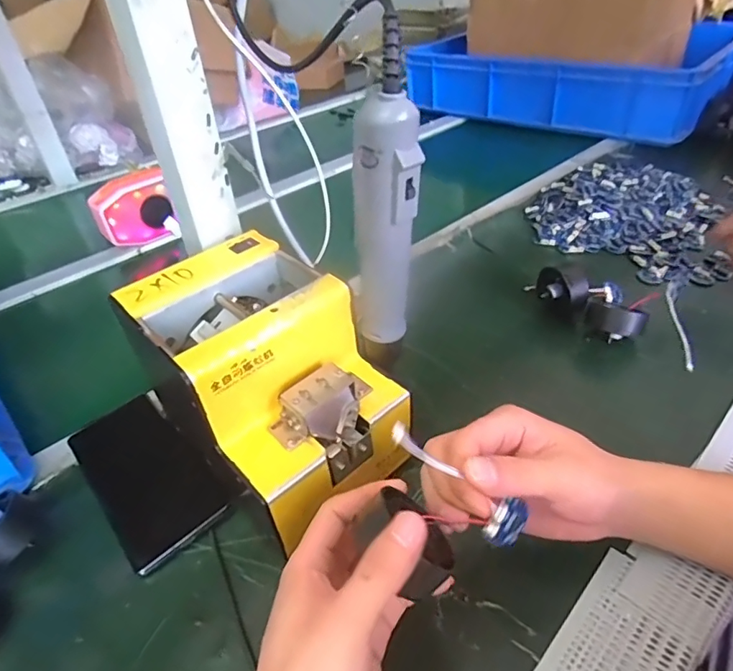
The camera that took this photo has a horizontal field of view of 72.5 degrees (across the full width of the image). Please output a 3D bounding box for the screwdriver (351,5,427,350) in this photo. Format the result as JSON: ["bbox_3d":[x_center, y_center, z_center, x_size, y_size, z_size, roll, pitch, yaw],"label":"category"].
[{"bbox_3d":[0.011,-0.073,0.299,0.036,0.183,0.030,-5,39,-1],"label":"screwdriver"}]

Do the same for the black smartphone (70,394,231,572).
[{"bbox_3d":[-0.181,0.110,0.407,0.077,0.009,0.158,-38,53,-25],"label":"black smartphone"}]

